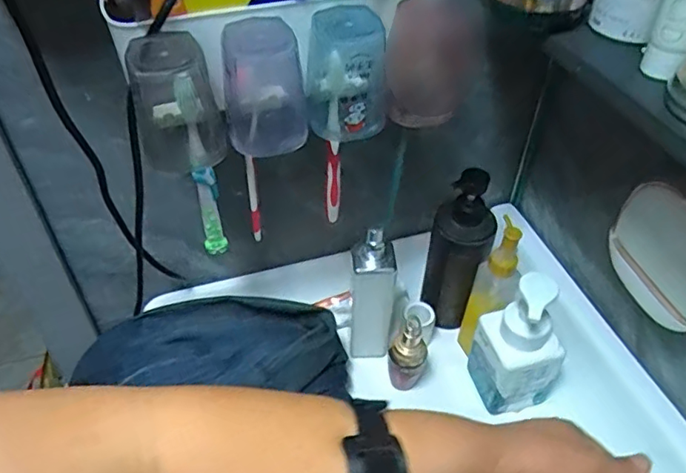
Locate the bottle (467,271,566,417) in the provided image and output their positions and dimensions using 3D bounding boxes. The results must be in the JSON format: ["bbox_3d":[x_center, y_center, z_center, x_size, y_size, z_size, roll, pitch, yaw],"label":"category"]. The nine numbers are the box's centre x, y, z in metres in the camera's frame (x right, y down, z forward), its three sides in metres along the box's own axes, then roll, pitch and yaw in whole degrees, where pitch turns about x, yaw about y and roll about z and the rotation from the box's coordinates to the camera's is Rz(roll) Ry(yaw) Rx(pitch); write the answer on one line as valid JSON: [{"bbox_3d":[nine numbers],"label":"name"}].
[{"bbox_3d":[0.174,0.101,0.556,0.060,0.159,0.070,-16,47,-17],"label":"bottle"}]

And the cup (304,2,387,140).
[{"bbox_3d":[0.003,-0.117,0.426,0.058,0.090,0.048,0,44,-1],"label":"cup"}]

